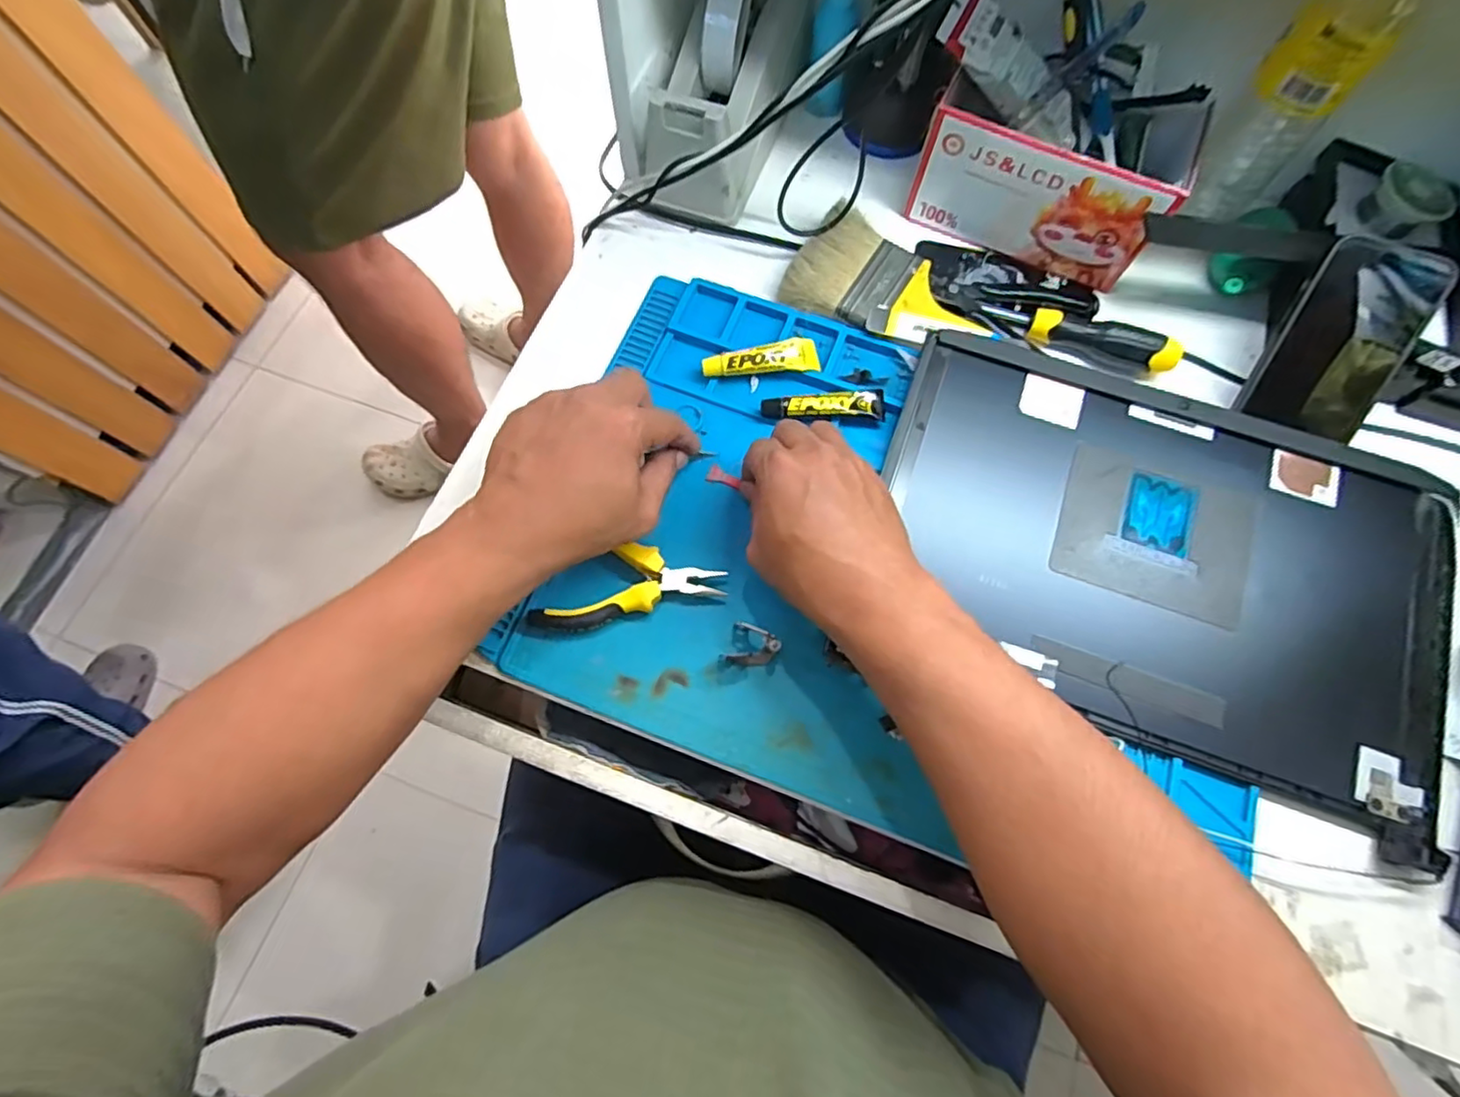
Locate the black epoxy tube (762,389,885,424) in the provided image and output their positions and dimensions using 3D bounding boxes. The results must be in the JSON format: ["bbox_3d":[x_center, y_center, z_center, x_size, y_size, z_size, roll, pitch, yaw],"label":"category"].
[{"bbox_3d":[0.066,-0.099,0.450,0.086,0.015,0.021,-4,71,-3],"label":"black epoxy tube"}]

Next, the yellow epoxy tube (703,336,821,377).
[{"bbox_3d":[0.023,-0.136,0.461,0.083,0.017,0.023,-6,71,-4],"label":"yellow epoxy tube"}]

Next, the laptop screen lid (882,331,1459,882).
[{"bbox_3d":[0.279,0.003,0.412,0.356,0.012,0.241,18,76,4],"label":"laptop screen lid"}]

